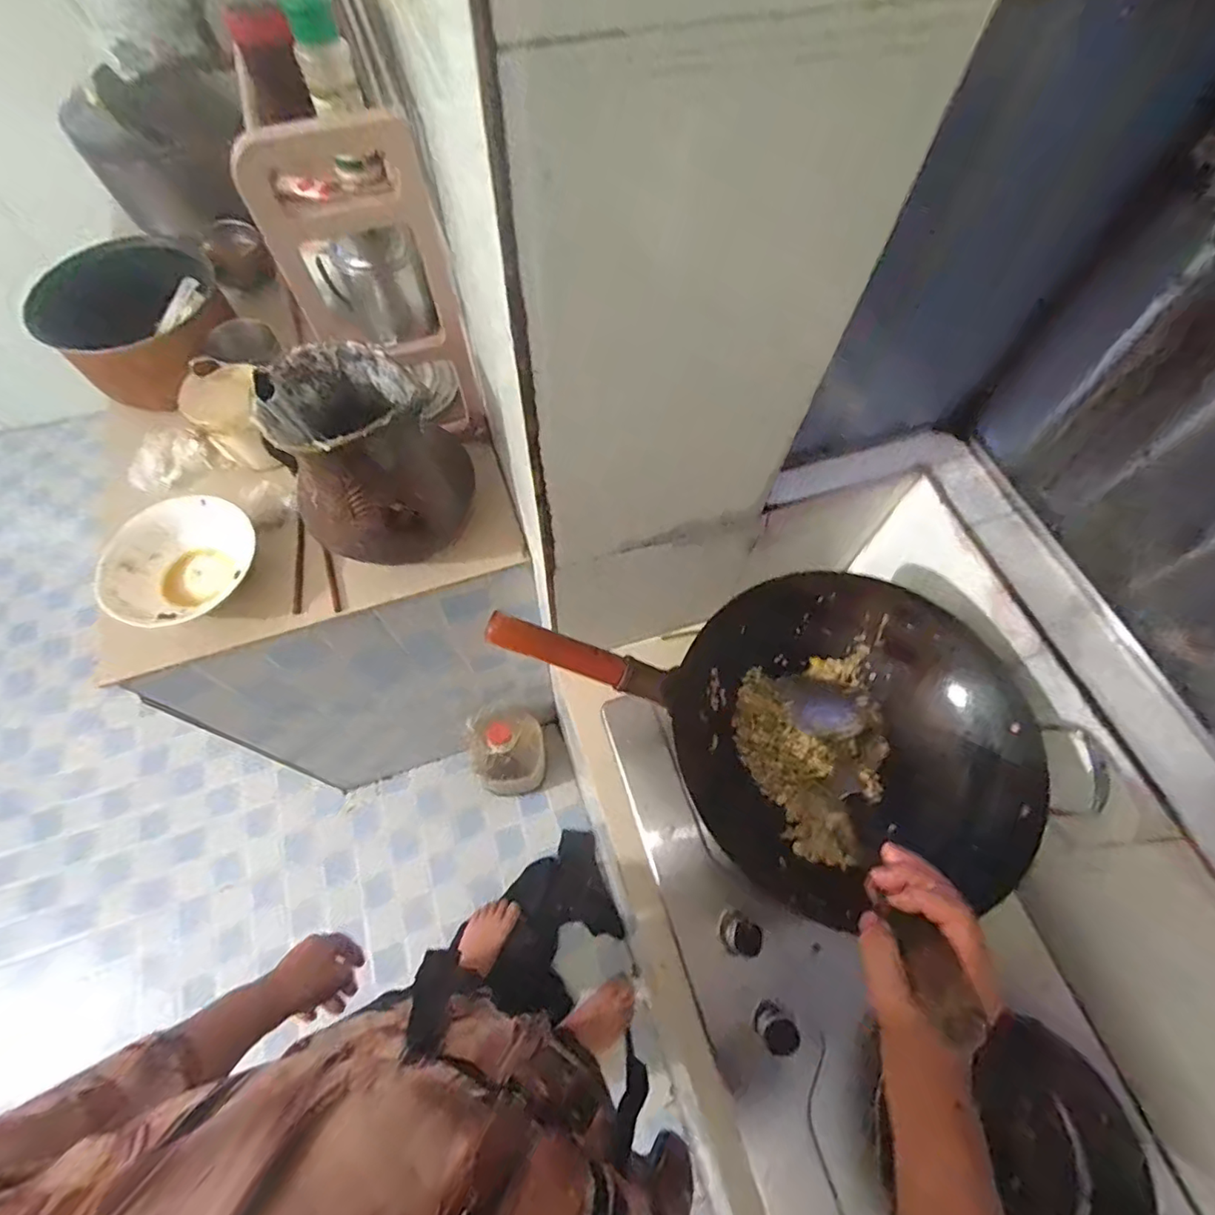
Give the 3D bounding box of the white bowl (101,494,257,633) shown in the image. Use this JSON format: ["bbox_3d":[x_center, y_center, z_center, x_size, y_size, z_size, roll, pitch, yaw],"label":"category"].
[{"bbox_3d":[-0.505,-0.051,0.696,0.161,0.069,0.145,-40,71,-18],"label":"white bowl"}]

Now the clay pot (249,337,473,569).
[{"bbox_3d":[-0.264,-0.160,0.624,0.163,0.209,0.153,0,63,-1],"label":"clay pot"}]

